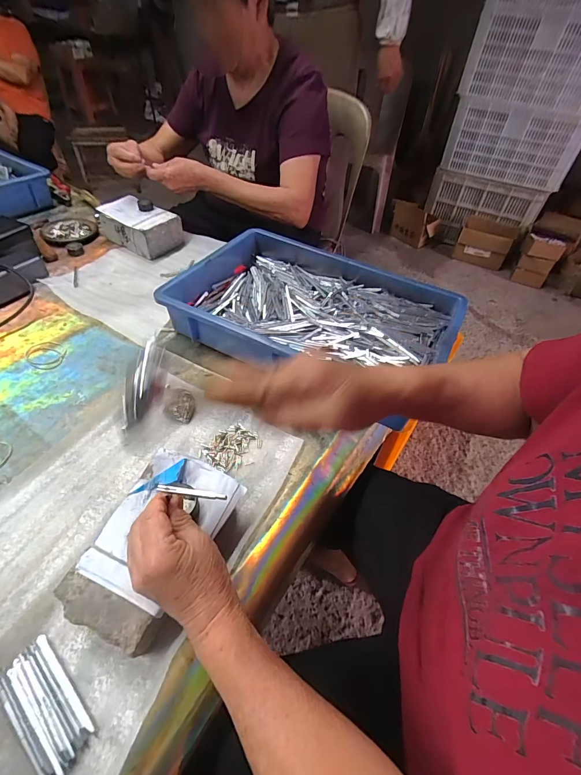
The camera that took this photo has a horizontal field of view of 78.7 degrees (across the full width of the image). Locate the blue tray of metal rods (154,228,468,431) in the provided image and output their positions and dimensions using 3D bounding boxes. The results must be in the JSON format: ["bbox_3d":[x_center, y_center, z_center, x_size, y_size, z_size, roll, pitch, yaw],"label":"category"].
[{"bbox_3d":[0.042,-0.122,0.599,0.430,0.081,0.284,23,50,15],"label":"blue tray of metal rods"}]

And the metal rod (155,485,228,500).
[{"bbox_3d":[-0.083,0.089,0.301,0.058,0.006,0.005,11,47,-3],"label":"metal rod"}]

